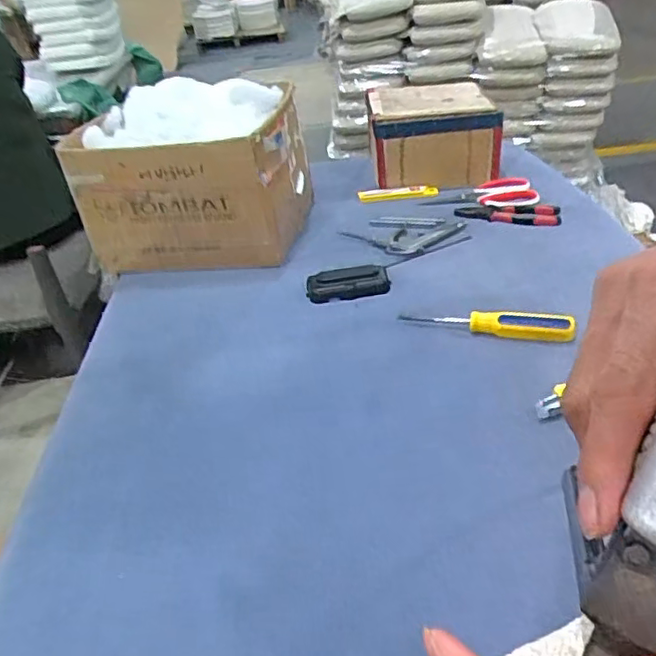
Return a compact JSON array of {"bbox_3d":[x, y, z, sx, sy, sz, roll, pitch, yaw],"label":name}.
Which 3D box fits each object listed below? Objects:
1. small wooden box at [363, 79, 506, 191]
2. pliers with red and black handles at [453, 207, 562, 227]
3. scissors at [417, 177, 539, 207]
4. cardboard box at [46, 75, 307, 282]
[{"bbox_3d":[0.177,-0.337,1.087,0.222,0.138,0.160,-8,34,-2],"label":"small wooden box"},{"bbox_3d":[0.279,-0.173,0.957,0.157,0.017,0.047,1,34,11],"label":"pliers with red and black handles"},{"bbox_3d":[0.244,-0.217,1.008,0.182,0.012,0.102,-5,34,1],"label":"scissors"},{"bbox_3d":[-0.201,-0.220,0.918,0.303,0.232,0.194,4,35,14],"label":"cardboard box"}]

